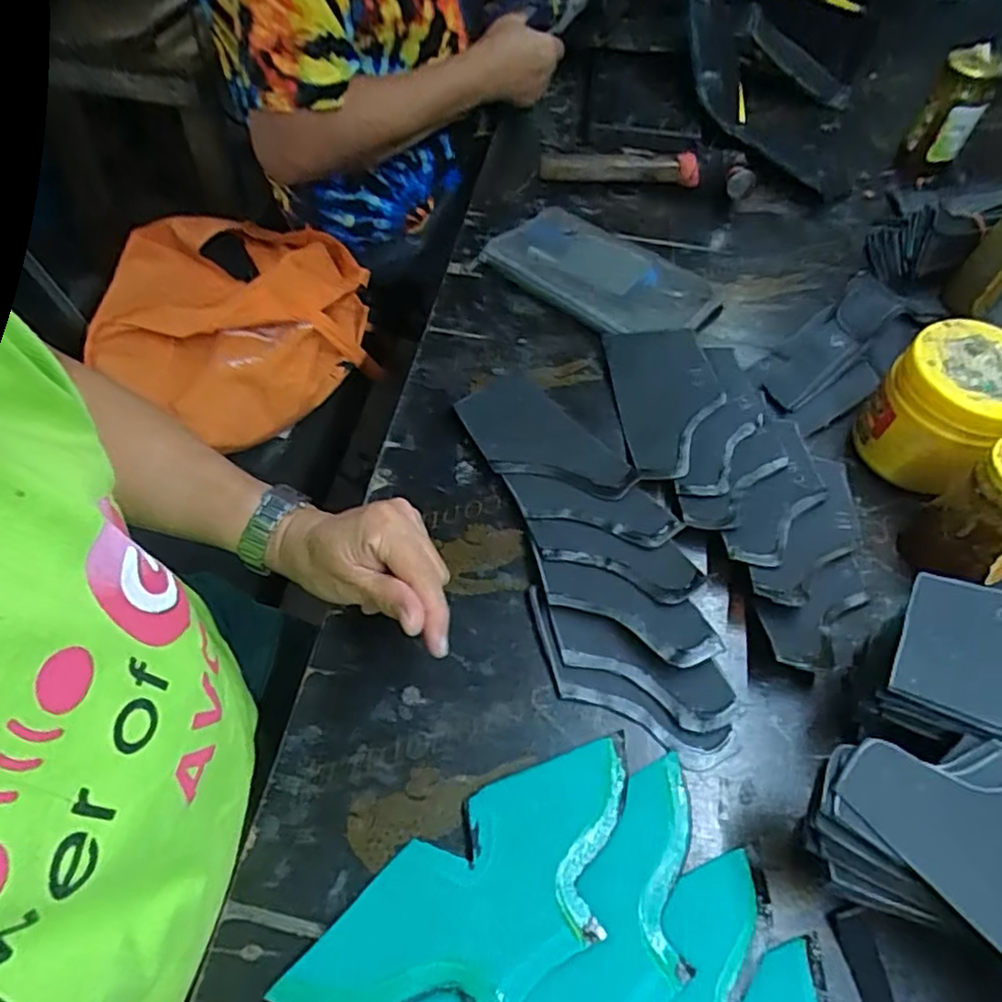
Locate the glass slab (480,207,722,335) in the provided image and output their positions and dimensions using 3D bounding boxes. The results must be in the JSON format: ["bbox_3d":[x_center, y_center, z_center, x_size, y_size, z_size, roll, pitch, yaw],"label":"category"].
[{"bbox_3d":[0.097,-0.227,0.652,0.229,0.021,0.129,38,64,25],"label":"glass slab"}]

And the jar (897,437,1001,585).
[{"bbox_3d":[0.317,0.011,0.434,0.055,0.107,0.060,1,55,-2],"label":"jar"}]

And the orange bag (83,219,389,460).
[{"bbox_3d":[-0.334,-0.241,0.864,0.323,0.091,0.349,-3,55,-5],"label":"orange bag"}]

